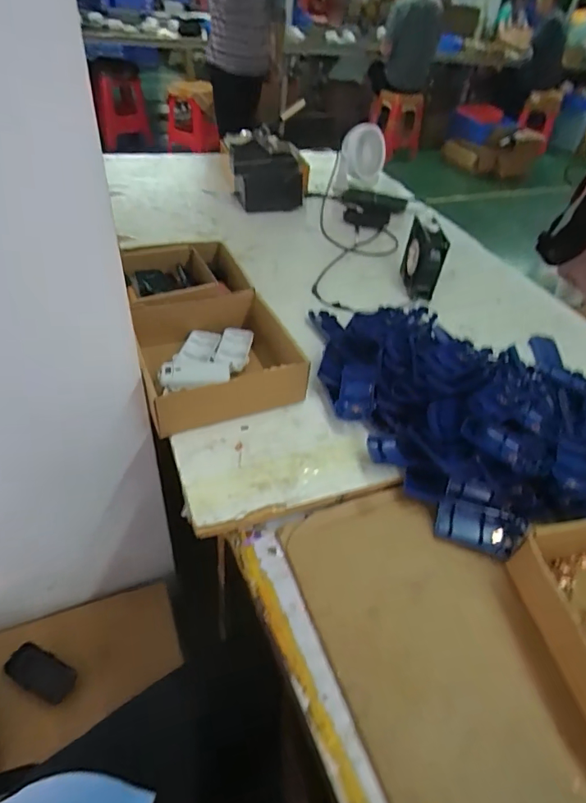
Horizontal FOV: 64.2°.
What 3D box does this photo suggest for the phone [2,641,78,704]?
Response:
[{"bbox_3d":[-0.407,0.440,0.758,0.113,0.021,0.052,21,45,14],"label":"phone"}]

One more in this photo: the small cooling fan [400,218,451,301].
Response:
[{"bbox_3d":[0.248,-0.272,0.895,0.047,0.118,0.118,3,44,-5],"label":"small cooling fan"}]

